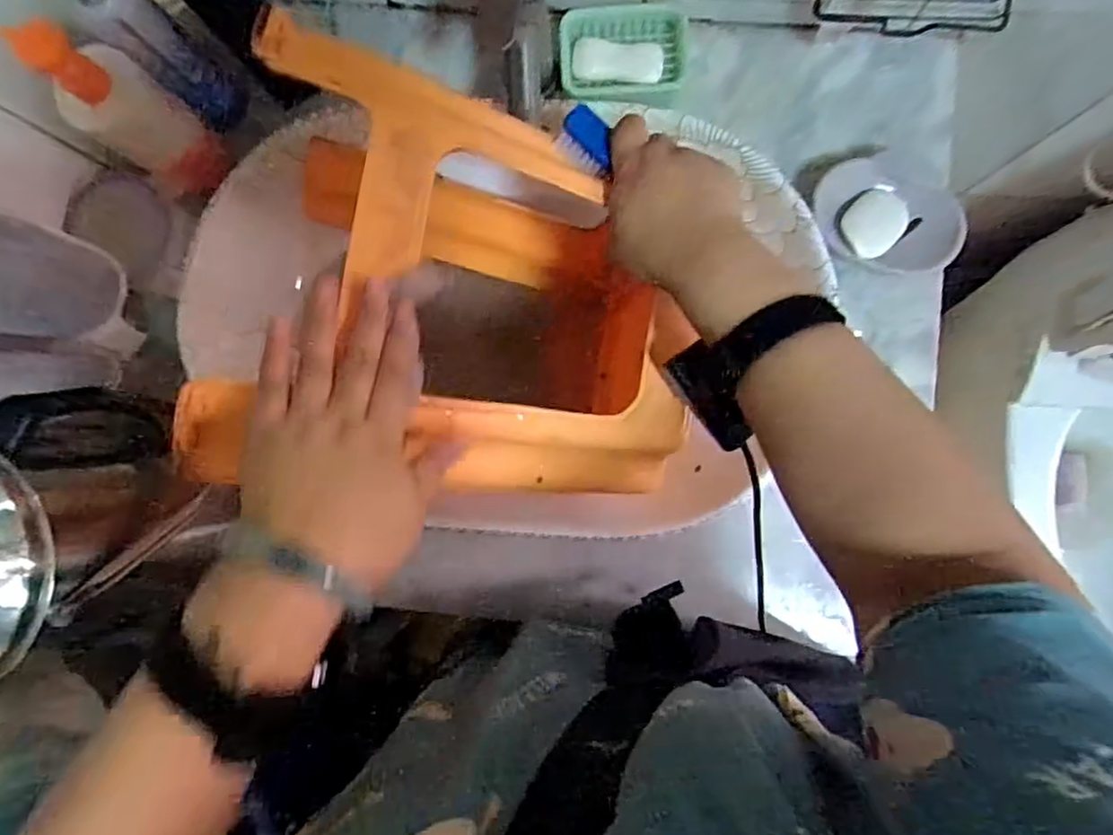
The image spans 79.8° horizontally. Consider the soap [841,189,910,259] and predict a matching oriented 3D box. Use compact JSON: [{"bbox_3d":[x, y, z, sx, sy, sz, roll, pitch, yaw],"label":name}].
[{"bbox_3d":[0.287,-0.175,0.596,0.066,0.014,0.053,-31,86,-2],"label":"soap"}]

